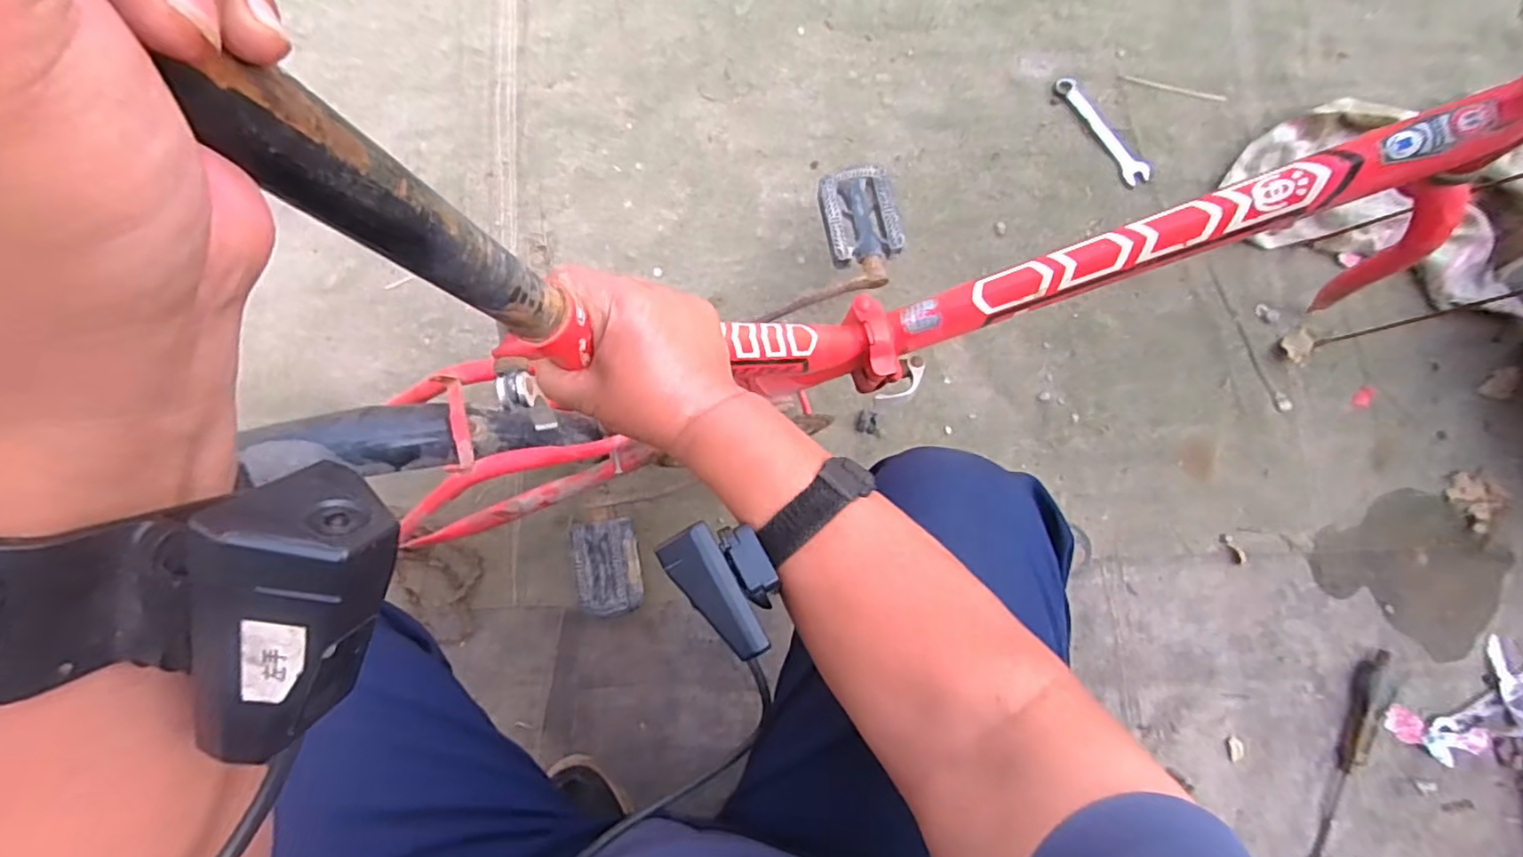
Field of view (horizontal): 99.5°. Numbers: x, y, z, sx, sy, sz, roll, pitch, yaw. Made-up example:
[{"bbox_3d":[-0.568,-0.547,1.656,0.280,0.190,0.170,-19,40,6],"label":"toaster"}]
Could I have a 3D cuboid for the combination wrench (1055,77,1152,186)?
[{"bbox_3d":[0.397,-0.348,0.747,0.030,0.014,0.153,-35,84,-3],"label":"combination wrench"}]

